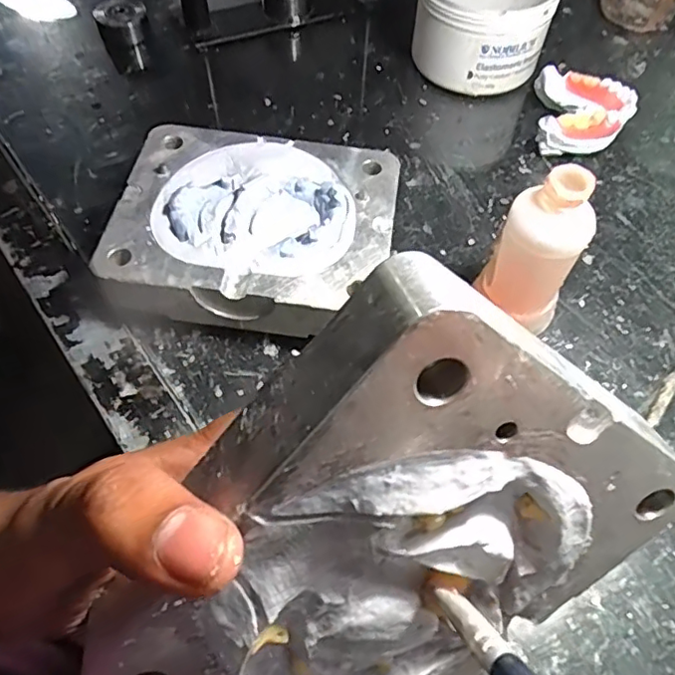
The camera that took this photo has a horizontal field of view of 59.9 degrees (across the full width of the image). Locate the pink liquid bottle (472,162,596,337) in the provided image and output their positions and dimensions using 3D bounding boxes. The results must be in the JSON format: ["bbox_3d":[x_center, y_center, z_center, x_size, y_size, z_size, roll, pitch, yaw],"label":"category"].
[{"bbox_3d":[0.091,-0.035,0.274,0.037,0.089,0.031,27,62,14],"label":"pink liquid bottle"}]

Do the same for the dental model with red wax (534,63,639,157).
[{"bbox_3d":[0.156,-0.140,0.378,0.056,0.035,0.067,9,59,4],"label":"dental model with red wax"}]

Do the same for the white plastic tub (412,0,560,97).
[{"bbox_3d":[0.098,-0.216,0.399,0.088,0.074,0.072,10,59,4],"label":"white plastic tub"}]

